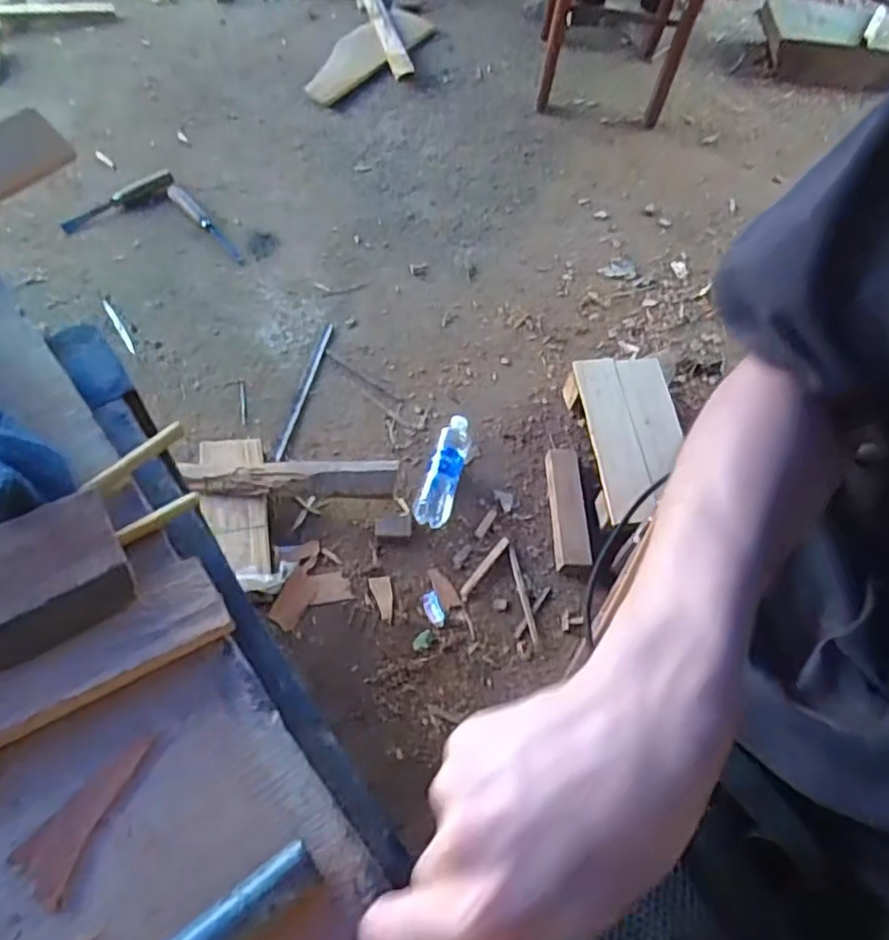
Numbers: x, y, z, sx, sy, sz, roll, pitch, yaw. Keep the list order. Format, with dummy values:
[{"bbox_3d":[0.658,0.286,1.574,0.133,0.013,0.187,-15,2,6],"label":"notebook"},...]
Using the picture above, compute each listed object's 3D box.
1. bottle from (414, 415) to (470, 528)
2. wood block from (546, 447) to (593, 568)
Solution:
[{"bbox_3d":[0.002,-0.004,1.179,0.063,0.053,0.213,17,60,5],"label":"bottle"},{"bbox_3d":[0.215,0.062,1.163,0.064,0.032,0.218,2,60,-5],"label":"wood block"}]

